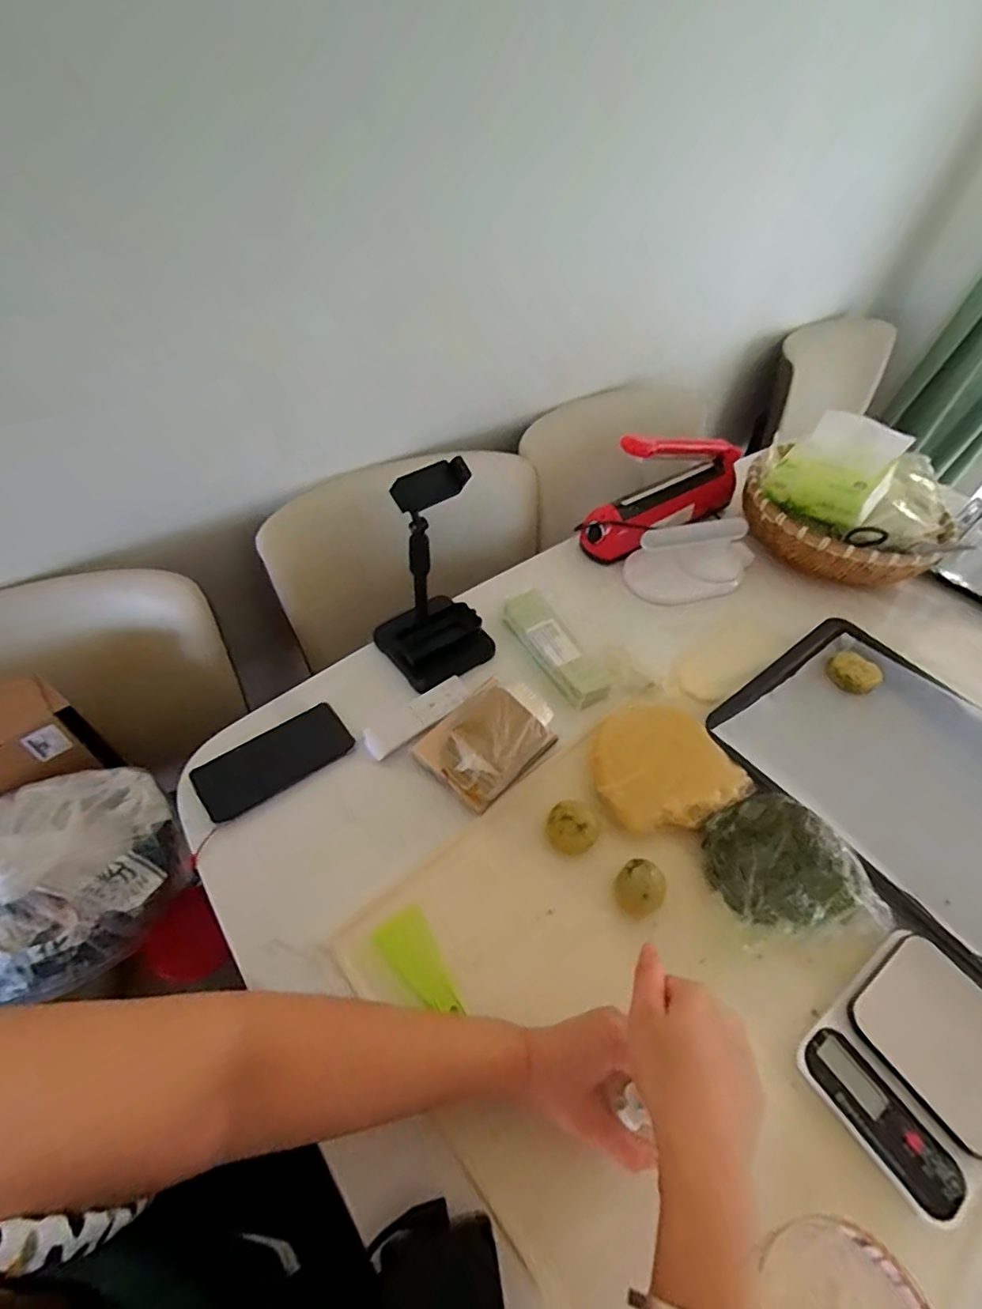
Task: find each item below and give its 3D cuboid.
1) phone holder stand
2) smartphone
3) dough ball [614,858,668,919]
[{"bbox_3d":[-0.069,-0.086,0.631,0.126,0.238,0.116,-33,61,-27],"label":"phone holder stand"},{"bbox_3d":[-0.238,0.117,0.612,0.160,0.015,0.072,-29,60,-25],"label":"smartphone"},{"bbox_3d":[0.145,0.227,0.534,0.042,0.036,0.045,2,51,-3],"label":"dough ball"}]

